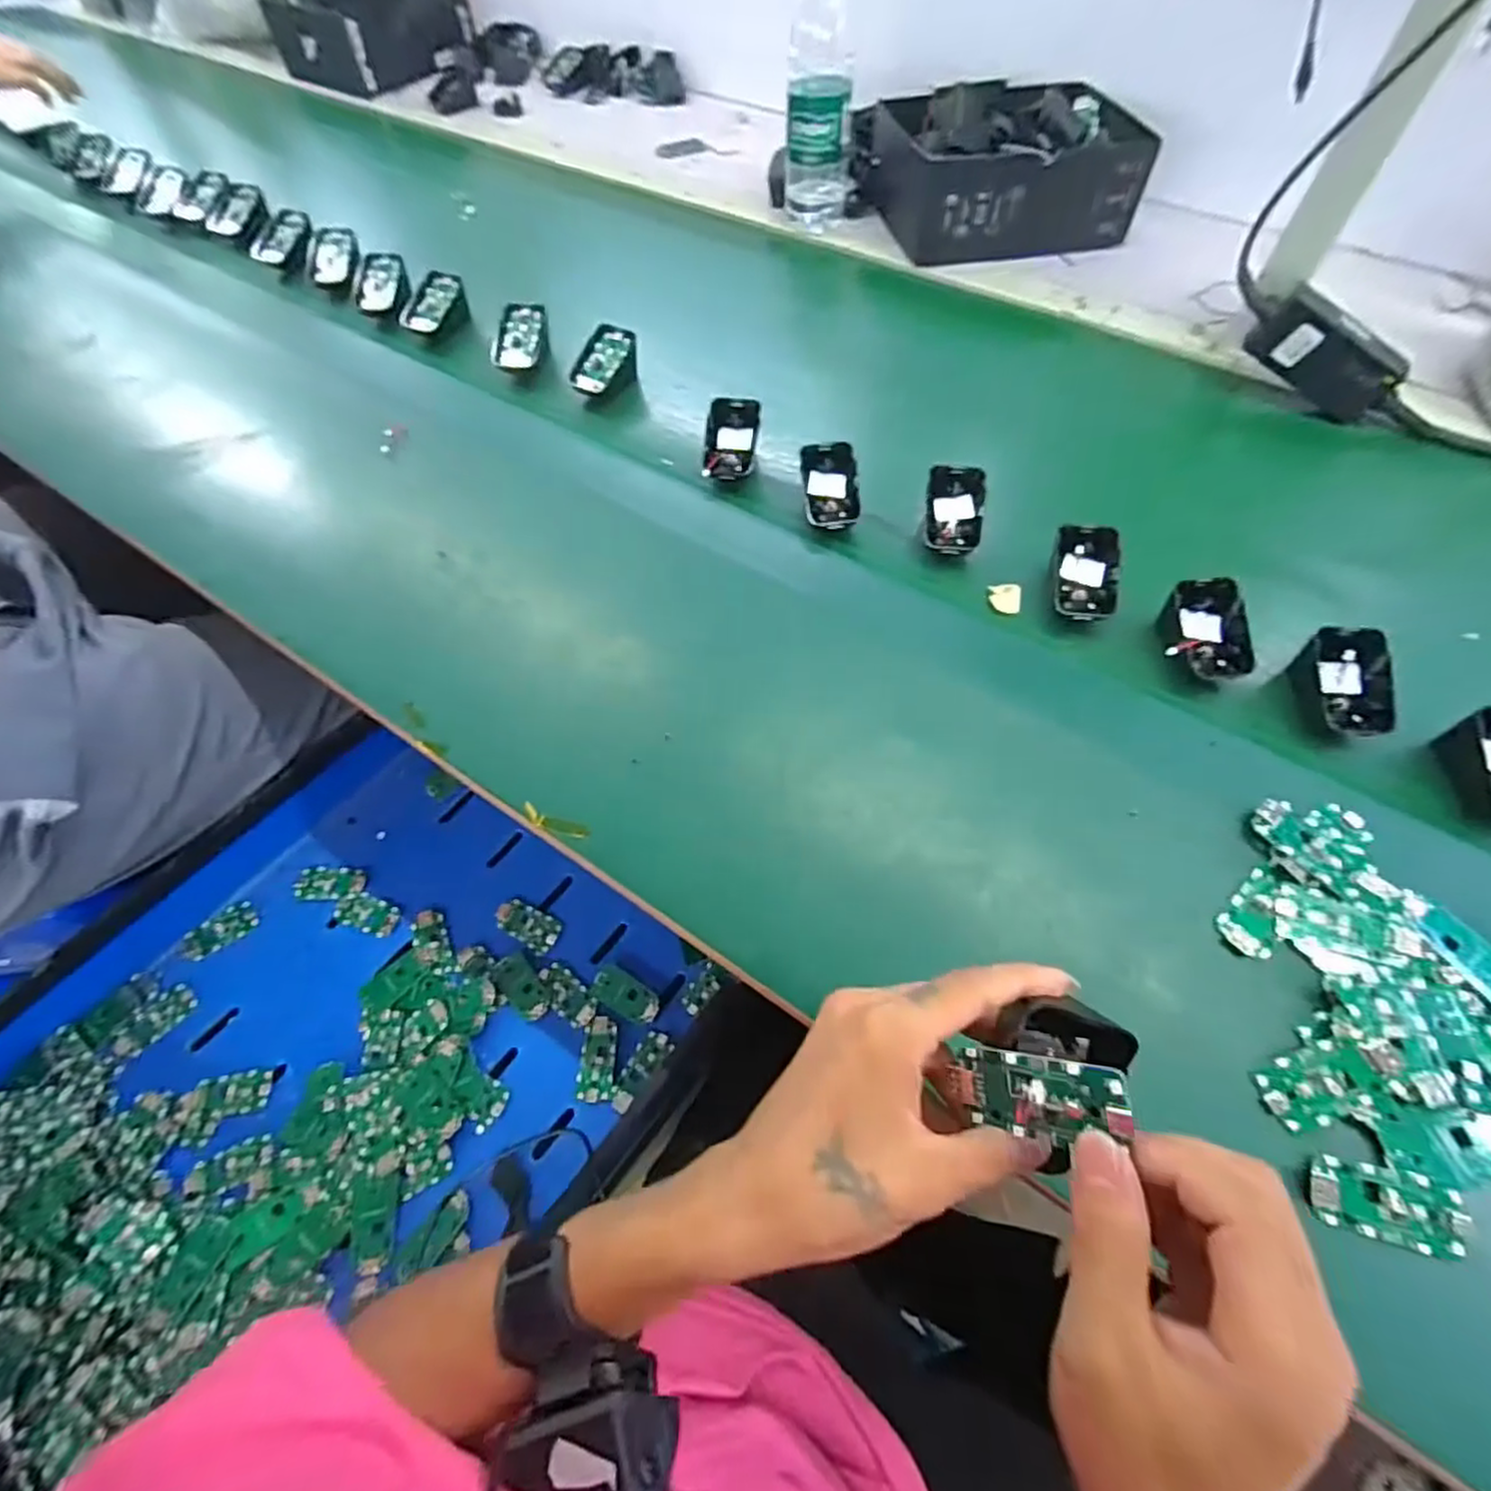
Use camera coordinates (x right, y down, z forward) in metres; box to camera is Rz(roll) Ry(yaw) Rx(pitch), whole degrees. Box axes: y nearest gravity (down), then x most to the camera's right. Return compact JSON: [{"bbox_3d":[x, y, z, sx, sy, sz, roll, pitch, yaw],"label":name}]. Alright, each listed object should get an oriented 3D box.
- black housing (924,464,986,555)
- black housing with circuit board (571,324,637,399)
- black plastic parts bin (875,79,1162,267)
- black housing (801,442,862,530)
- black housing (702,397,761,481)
[{"bbox_3d":[0.159,-0.177,0.517,0.045,0.040,0.068,6,61,6],"label":"black housing"},{"bbox_3d":[-0.130,-0.348,0.628,0.046,0.042,0.075,30,66,18],"label":"black housing with circuit board"},{"bbox_3d":[0.282,-0.618,0.724,0.257,0.090,0.175,-9,61,-2],"label":"black plastic parts bin"},{"bbox_3d":[0.067,-0.203,0.536,0.043,0.036,0.061,-3,61,1],"label":"black housing"},{"bbox_3d":[-0.011,-0.251,0.566,0.044,0.040,0.065,0,61,3],"label":"black housing"}]

